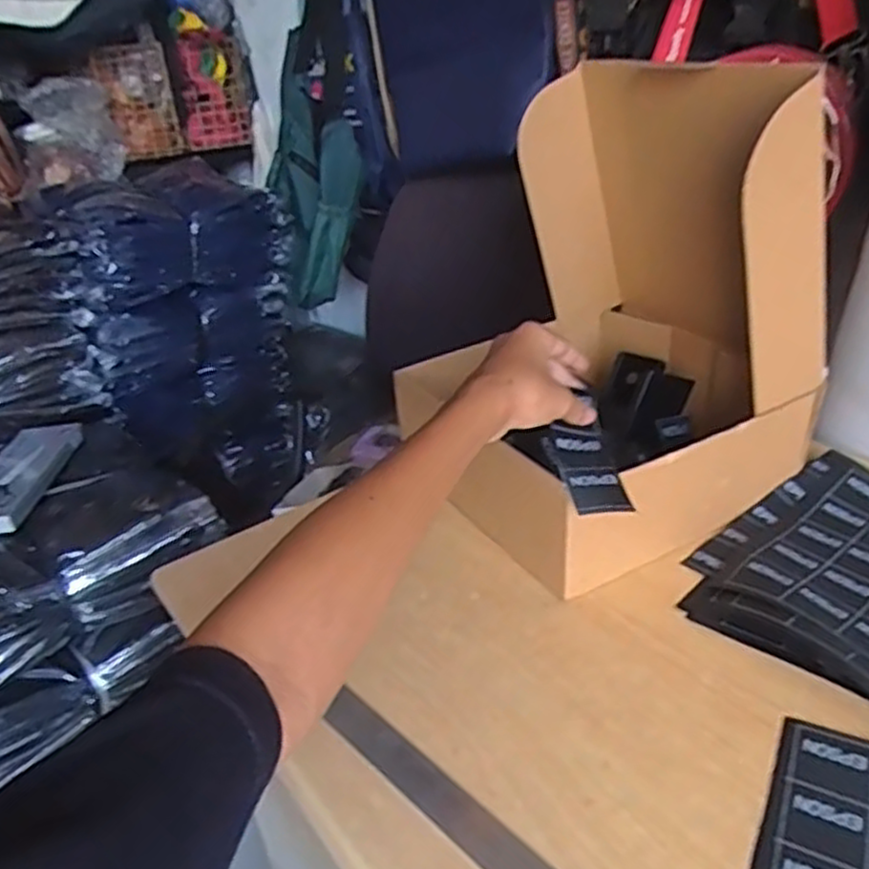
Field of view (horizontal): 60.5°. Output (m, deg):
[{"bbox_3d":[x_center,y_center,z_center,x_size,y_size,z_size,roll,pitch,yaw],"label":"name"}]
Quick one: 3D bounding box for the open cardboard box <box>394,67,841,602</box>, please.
[{"bbox_3d":[0.144,-0.107,0.636,0.296,0.329,0.280,-20,31,-26],"label":"open cardboard box"}]

